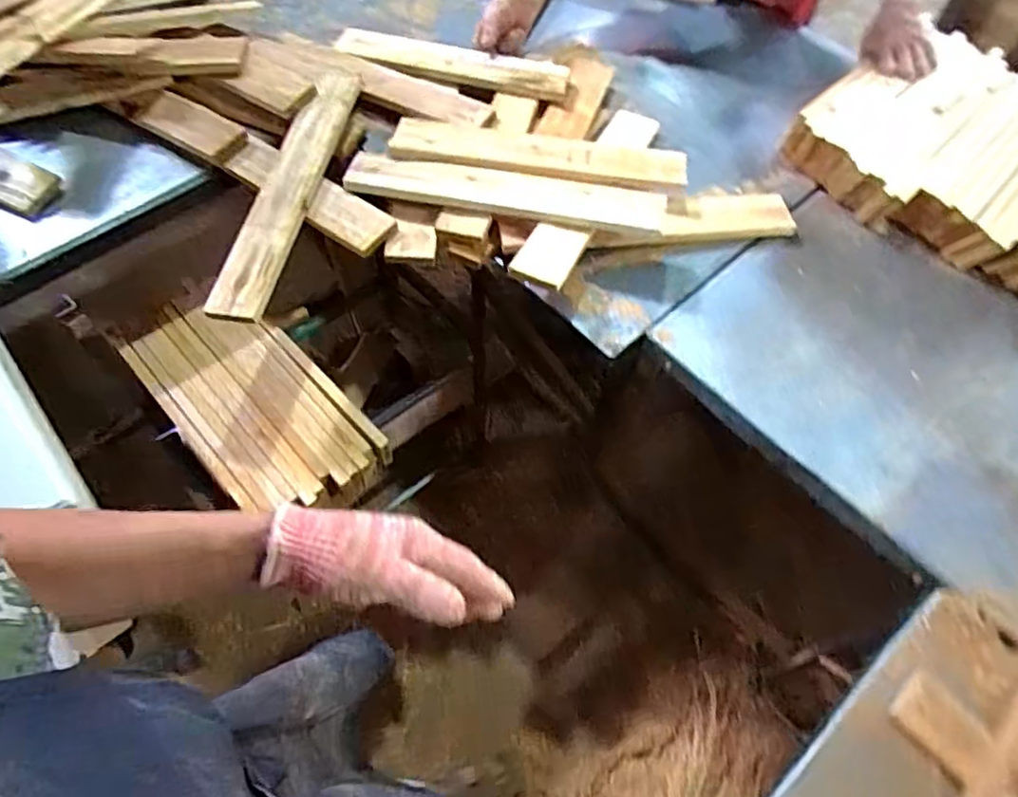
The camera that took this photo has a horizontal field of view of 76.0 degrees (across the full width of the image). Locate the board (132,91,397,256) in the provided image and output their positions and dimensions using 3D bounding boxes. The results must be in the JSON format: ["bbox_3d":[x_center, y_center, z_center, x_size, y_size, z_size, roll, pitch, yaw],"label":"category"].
[{"bbox_3d":[-0.406,-0.378,1.051,0.514,0.028,0.080,32,65,14],"label":"board"}]

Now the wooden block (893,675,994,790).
[{"bbox_3d":[0.499,0.375,0.743,0.069,0.013,0.109,-37,69,-20],"label":"wooden block"}]

